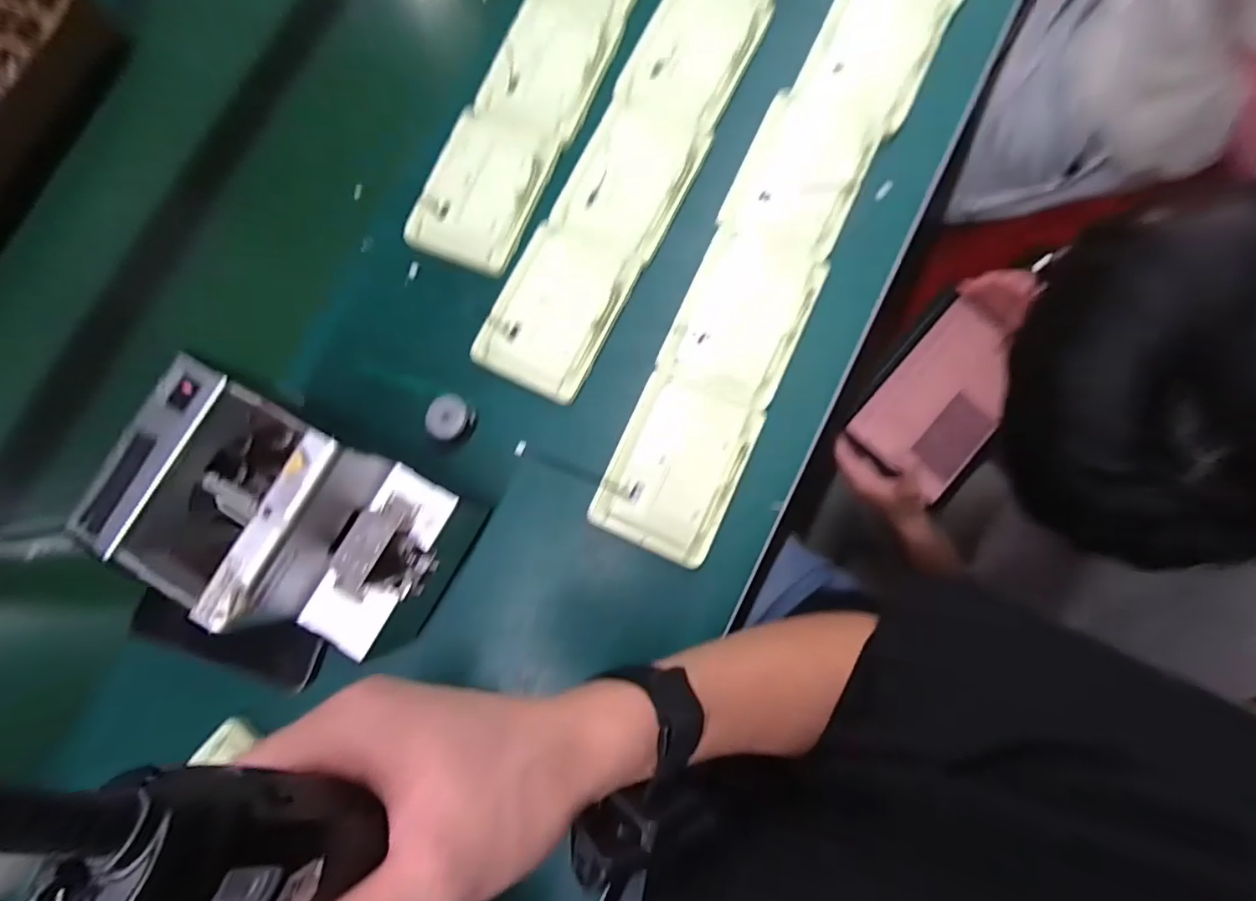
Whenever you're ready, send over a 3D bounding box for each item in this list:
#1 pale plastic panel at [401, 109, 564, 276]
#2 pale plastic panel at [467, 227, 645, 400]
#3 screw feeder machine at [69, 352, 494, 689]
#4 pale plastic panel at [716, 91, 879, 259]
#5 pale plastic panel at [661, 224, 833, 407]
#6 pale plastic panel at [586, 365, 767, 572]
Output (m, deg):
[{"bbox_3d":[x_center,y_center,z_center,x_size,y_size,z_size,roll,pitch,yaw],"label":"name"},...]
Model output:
[{"bbox_3d":[-0.131,-0.231,0.487,0.095,0.017,0.138,22,84,10],"label":"pale plastic panel"},{"bbox_3d":[-0.059,-0.122,0.468,0.098,0.012,0.143,26,84,6],"label":"pale plastic panel"},{"bbox_3d":[-0.219,0.049,0.385,0.167,0.153,0.129,29,85,11],"label":"screw feeder machine"},{"bbox_3d":[0.148,-0.235,0.469,0.097,0.006,0.126,24,84,10],"label":"pale plastic panel"},{"bbox_3d":[0.095,-0.112,0.455,0.098,0.008,0.138,24,84,10],"label":"pale plastic panel"},{"bbox_3d":[0.038,0.013,0.436,0.099,0.007,0.133,22,84,10],"label":"pale plastic panel"}]

